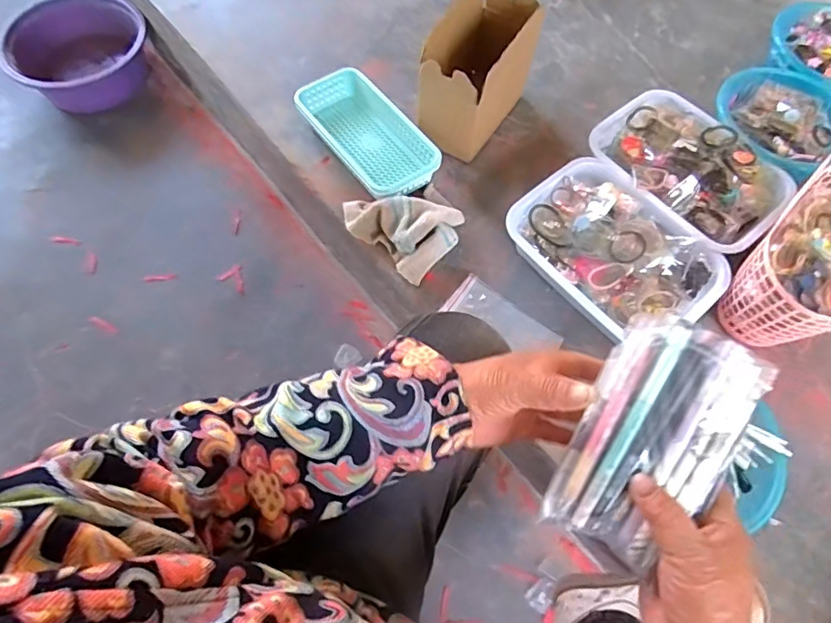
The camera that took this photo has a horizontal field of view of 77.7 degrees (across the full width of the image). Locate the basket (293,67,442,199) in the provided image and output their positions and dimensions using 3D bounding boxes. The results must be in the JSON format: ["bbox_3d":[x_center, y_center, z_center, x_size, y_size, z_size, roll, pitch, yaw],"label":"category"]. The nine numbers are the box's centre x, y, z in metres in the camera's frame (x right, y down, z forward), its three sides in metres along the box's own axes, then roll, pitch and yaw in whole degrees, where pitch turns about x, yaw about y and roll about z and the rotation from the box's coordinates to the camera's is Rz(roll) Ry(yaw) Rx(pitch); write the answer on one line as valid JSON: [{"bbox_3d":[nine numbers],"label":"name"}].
[{"bbox_3d":[-0.081,-0.287,0.859,0.126,0.069,0.255,-34,71,-16],"label":"basket"}]

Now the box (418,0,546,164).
[{"bbox_3d":[0.096,-0.369,0.826,0.107,0.181,0.220,36,69,13],"label":"box"}]

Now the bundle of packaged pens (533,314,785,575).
[{"bbox_3d":[0.157,0.086,0.338,0.090,0.016,0.156,25,93,14],"label":"bundle of packaged pens"}]

